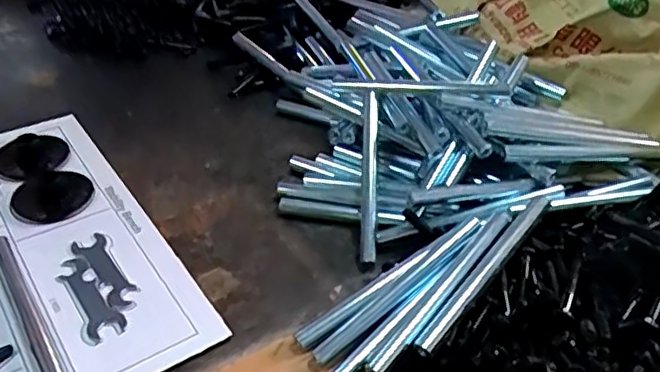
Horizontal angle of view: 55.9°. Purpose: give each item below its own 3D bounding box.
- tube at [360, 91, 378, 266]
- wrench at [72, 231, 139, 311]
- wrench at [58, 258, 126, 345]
[{"bbox_3d":[0.037,-0.010,0.584,0.013,0.020,0.172,3,65,1],"label":"tube"},{"bbox_3d":[-0.186,0.070,0.519,0.026,0.004,0.093,-24,47,-30],"label":"wrench"},{"bbox_3d":[-0.192,0.087,0.495,0.027,0.005,0.090,-24,47,-30],"label":"wrench"}]

